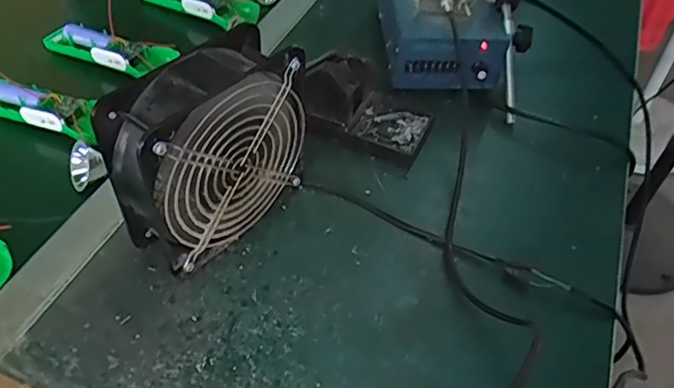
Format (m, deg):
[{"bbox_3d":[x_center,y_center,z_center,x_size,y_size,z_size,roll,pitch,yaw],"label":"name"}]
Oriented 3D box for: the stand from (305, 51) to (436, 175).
[{"bbox_3d":[0.032,-0.086,0.533,0.108,0.075,0.069,19,49,14],"label":"stand"}]

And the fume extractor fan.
[{"bbox_3d":[-0.089,-0.024,0.431,0.057,0.162,0.147,37,52,27],"label":"fume extractor fan"}]

